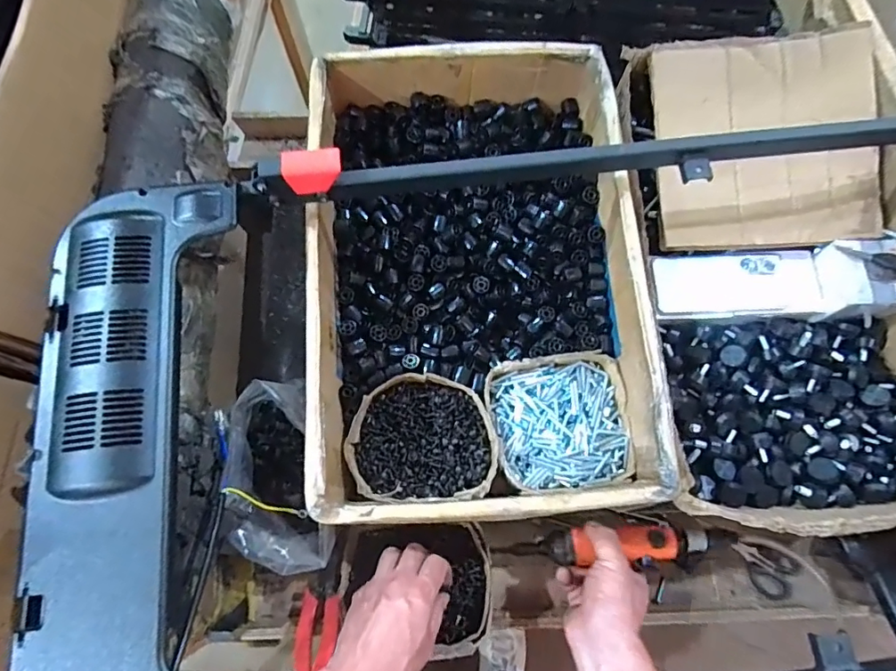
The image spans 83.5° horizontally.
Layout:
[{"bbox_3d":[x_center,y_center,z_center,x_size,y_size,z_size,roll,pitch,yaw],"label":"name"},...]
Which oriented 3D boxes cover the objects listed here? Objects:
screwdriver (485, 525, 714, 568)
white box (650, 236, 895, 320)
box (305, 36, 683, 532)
[{"bbox_3d":[0.183,0.246,0.588,0.224,0.035,0.037,-2,74,4],"label":"screwdriver"},{"bbox_3d":[0.404,-0.068,0.605,0.277,0.052,0.088,-1,74,0],"label":"white box"},{"bbox_3d":[0.031,-0.072,0.582,0.344,0.124,0.512,-4,74,-1],"label":"box"}]

